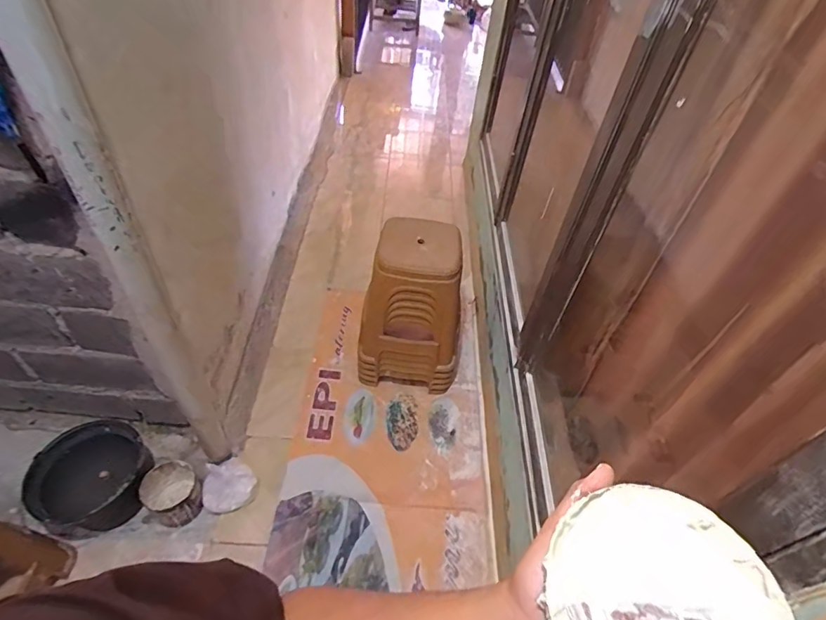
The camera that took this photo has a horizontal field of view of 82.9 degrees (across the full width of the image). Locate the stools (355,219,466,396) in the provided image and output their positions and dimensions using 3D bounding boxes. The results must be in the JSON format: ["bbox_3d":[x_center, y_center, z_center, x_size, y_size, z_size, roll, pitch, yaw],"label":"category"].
[{"bbox_3d":[0.012,-0.003,1.718,0.370,0.572,0.301,9,47,2],"label":"stools"}]

